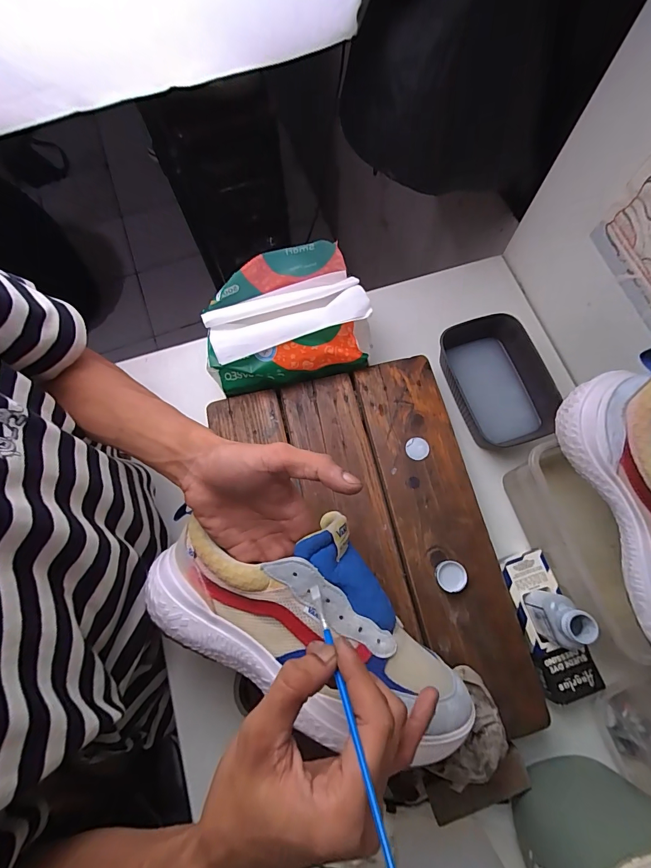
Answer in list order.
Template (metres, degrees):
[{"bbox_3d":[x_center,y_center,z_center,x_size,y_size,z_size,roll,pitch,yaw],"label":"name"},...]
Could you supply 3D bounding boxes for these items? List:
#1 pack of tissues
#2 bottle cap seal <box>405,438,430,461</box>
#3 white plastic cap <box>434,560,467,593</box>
[{"bbox_3d":[-0.047,-0.136,0.460,0.193,0.077,0.131,-14,74,-3],"label":"pack of tissues"},{"bbox_3d":[0.108,0.017,0.446,0.027,0.004,0.027,5,73,2],"label":"bottle cap seal"},{"bbox_3d":[0.132,0.150,0.401,0.030,0.012,0.029,5,73,2],"label":"white plastic cap"}]

